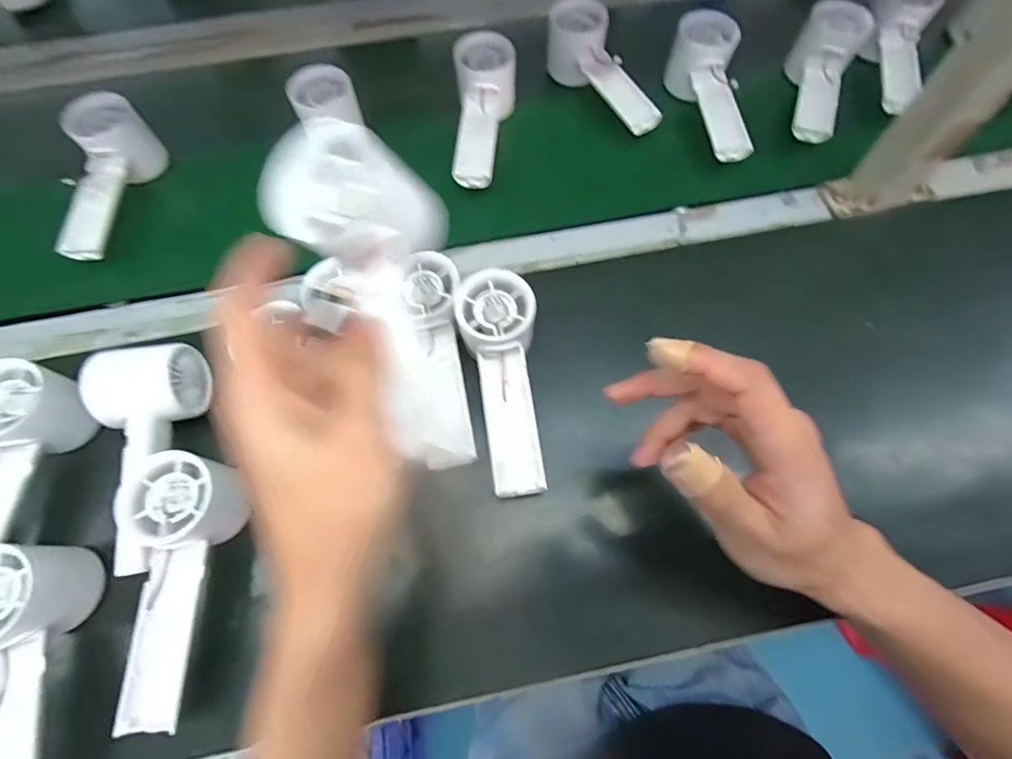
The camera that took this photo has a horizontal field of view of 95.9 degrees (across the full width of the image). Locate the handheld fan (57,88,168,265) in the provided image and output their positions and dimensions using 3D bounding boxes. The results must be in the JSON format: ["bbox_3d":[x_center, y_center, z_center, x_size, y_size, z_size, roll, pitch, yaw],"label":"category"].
[{"bbox_3d":[-0.374,-0.181,0.417,0.053,0.053,0.155,3,70,2],"label":"handheld fan"}]

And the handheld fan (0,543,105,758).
[{"bbox_3d":[-0.299,0.185,0.274,0.070,0.054,0.157,-7,70,-2],"label":"handheld fan"}]

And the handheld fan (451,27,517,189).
[{"bbox_3d":[-0.020,-0.251,0.451,0.061,0.075,0.156,-1,70,0],"label":"handheld fan"}]

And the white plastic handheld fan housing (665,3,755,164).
[{"bbox_3d":[0.206,-0.279,0.450,0.050,0.066,0.152,-12,70,-4],"label":"white plastic handheld fan housing"}]

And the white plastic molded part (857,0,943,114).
[{"bbox_3d":[0.397,-0.339,0.461,0.059,0.040,0.165,18,71,7],"label":"white plastic molded part"}]

